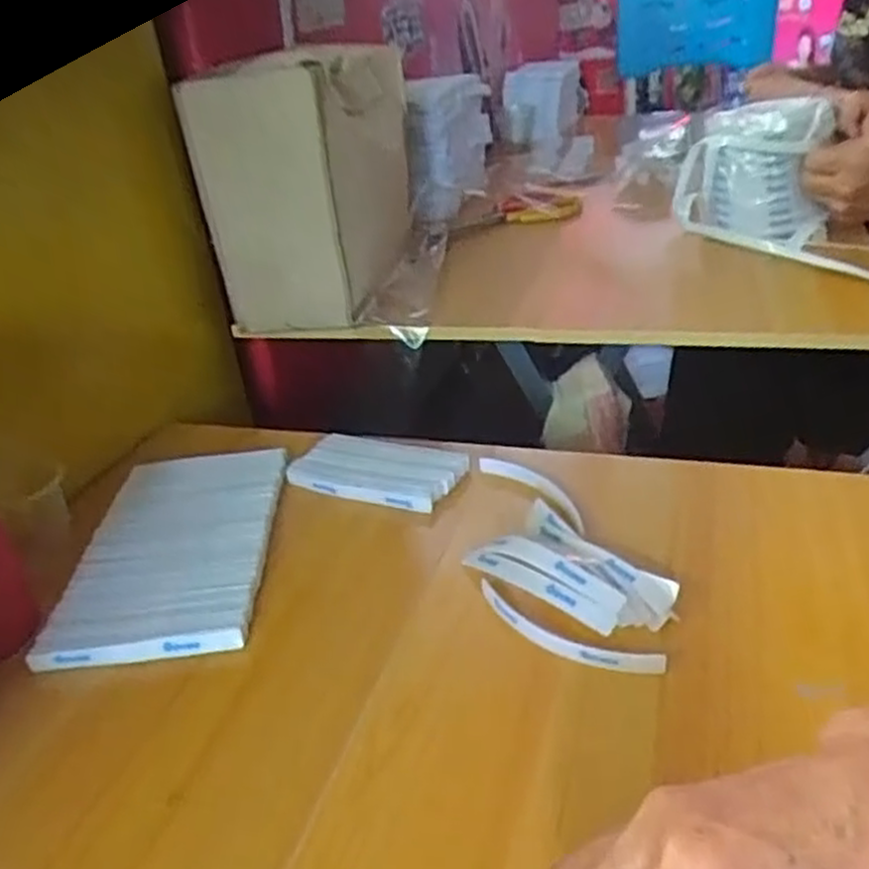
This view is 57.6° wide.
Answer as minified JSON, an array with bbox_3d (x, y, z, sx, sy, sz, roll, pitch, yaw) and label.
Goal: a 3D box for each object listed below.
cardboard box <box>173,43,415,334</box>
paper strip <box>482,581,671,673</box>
[{"bbox_3d":[-0.121,-0.242,0.757,0.155,0.210,0.195,2,31,14],"label":"cardboard box"},{"bbox_3d":[0.066,0.105,0.417,0.108,0.014,0.021,18,37,32],"label":"paper strip"}]

